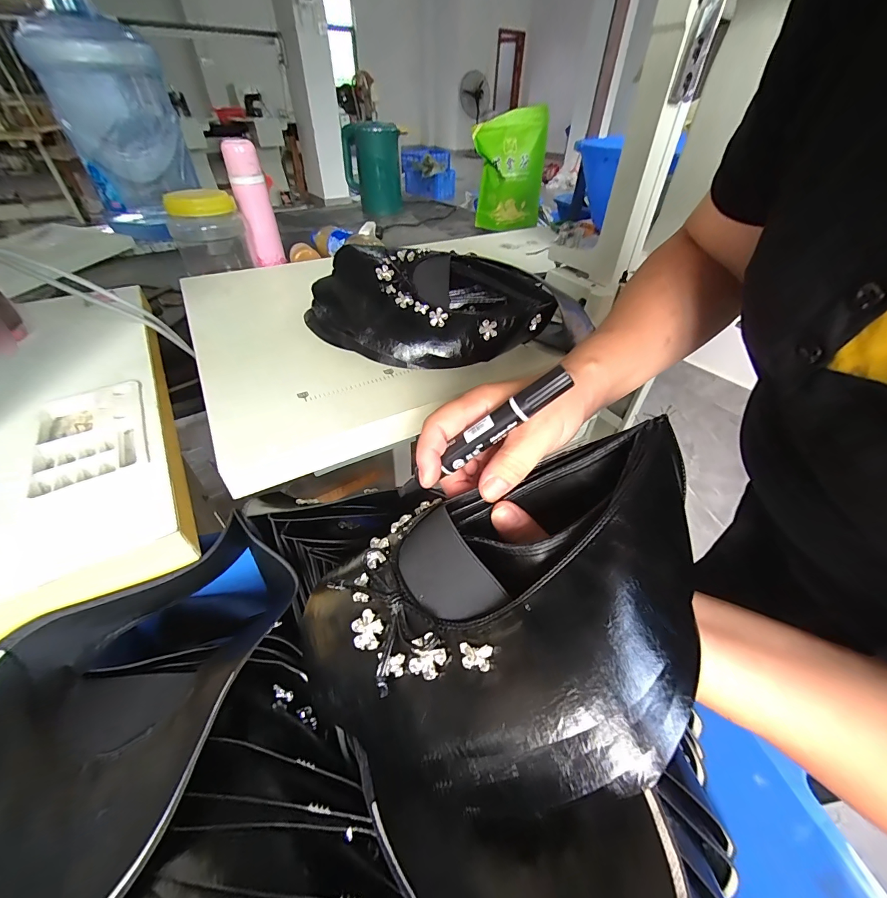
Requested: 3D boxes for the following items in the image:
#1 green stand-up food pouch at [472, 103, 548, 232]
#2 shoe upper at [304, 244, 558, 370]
[{"bbox_3d":[0.182,-0.770,1.076,0.203,0.291,0.057,0,43,-2],"label":"green stand-up food pouch"},{"bbox_3d":[-0.022,-0.170,0.455,0.292,0.098,0.127,10,43,9],"label":"shoe upper"}]

